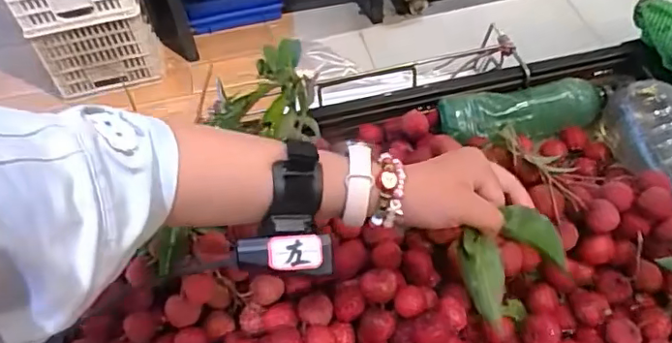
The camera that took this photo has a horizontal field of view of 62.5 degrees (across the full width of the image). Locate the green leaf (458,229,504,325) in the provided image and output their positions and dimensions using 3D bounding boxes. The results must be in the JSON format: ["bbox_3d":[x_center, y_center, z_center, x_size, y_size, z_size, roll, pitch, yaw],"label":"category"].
[{"bbox_3d":[0.118,0.080,0.443,0.040,0.095,0.017,-40,33,-23],"label":"green leaf"}]

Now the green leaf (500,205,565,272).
[{"bbox_3d":[0.156,0.049,0.427,0.073,0.023,0.019,36,53,-20],"label":"green leaf"}]

